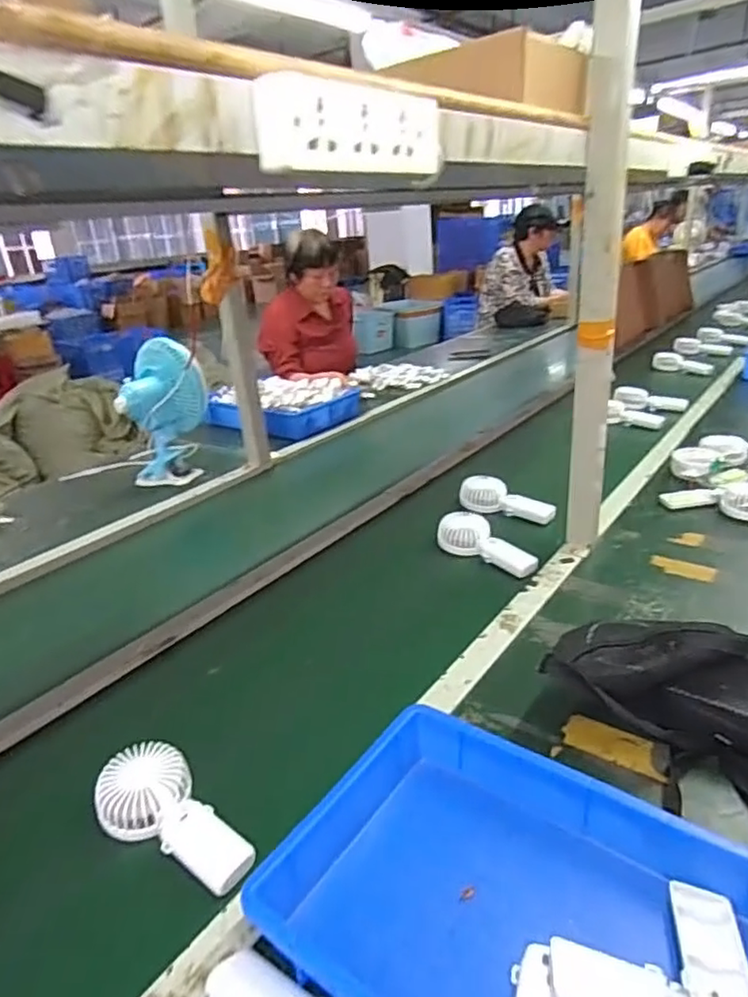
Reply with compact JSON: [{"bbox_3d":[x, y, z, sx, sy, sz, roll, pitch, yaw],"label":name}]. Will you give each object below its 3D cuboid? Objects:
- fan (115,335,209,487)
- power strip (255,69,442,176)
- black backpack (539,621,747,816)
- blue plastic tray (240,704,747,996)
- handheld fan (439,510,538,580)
[{"bbox_3d":[-0.487,-0.202,1.428,0.197,0.304,0.148,-12,24,-17],"label":"fan"},{"bbox_3d":[-0.008,-0.254,0.424,0.022,0.052,0.170,14,29,38],"label":"power strip"},{"bbox_3d":[0.356,0.250,0.583,0.360,0.178,0.169,14,29,43],"label":"black backpack"},{"bbox_3d":[0.113,0.306,0.436,0.365,0.059,0.243,13,28,36],"label":"blue plastic tray"},{"bbox_3d":[0.187,0.072,1.004,0.073,0.043,0.181,-19,27,-31],"label":"handheld fan"}]

